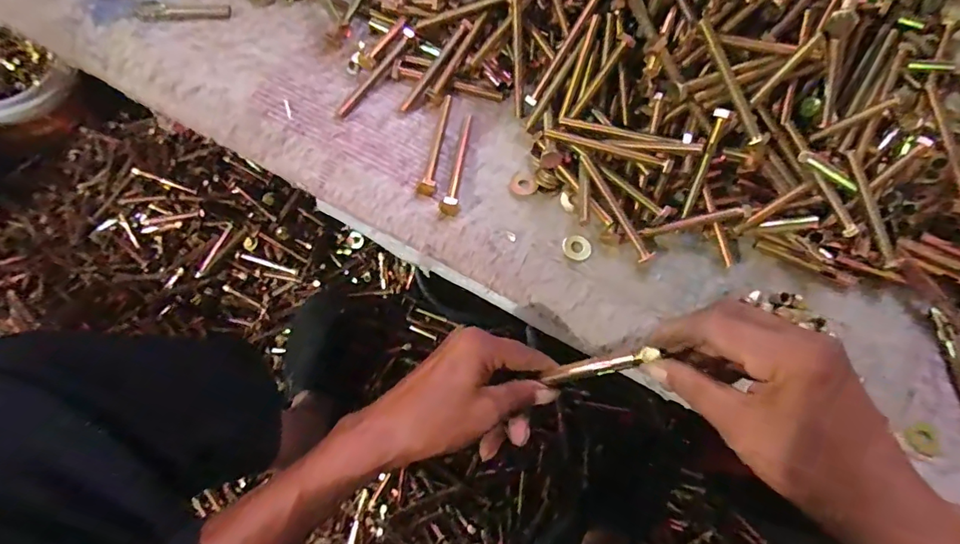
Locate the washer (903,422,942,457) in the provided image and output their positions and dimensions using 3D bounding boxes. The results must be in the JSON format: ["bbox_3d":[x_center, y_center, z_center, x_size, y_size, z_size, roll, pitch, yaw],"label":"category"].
[{"bbox_3d":[0.337,0.127,0.361,0.025,0.004,0.025,17,62,6],"label":"washer"}]

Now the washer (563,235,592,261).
[{"bbox_3d":[0.082,-0.021,0.400,0.024,0.005,0.023,1,72,-4],"label":"washer"}]

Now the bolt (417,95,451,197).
[{"bbox_3d":[-0.037,-0.116,0.415,0.014,0.019,0.104,11,71,-1],"label":"bolt"}]

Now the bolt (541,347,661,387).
[{"bbox_3d":[0.082,0.065,0.323,0.084,0.010,0.010,-24,71,36],"label":"bolt"}]

